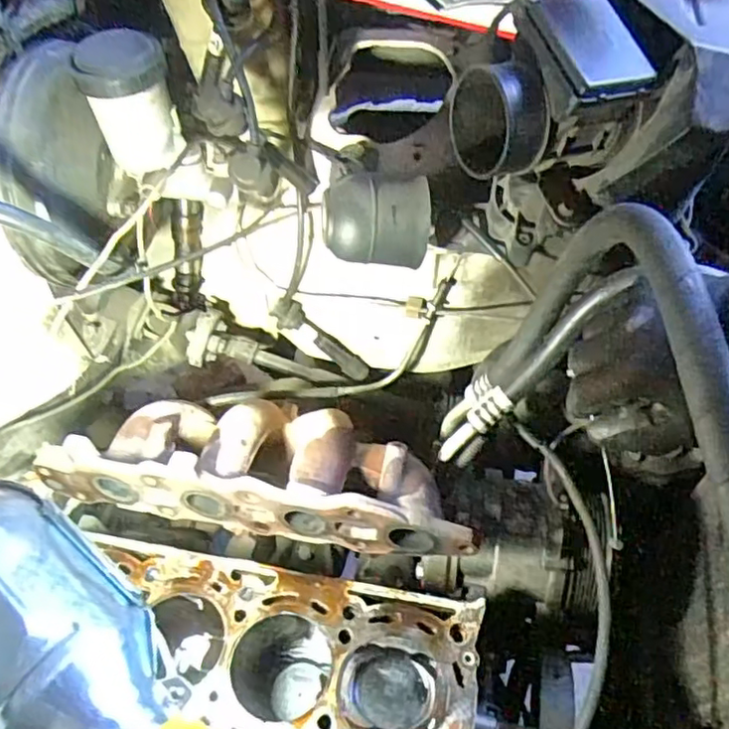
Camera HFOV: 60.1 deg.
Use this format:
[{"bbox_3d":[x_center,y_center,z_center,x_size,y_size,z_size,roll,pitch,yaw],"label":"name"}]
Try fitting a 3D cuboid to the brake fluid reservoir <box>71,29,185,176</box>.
[{"bbox_3d":[-0.187,-0.210,0.512,0.065,0.092,0.056,-23,59,-10],"label":"brake fluid reservoir"}]

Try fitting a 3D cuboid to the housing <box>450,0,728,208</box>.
[{"bbox_3d":[0.150,-0.192,0.423,0.166,0.104,0.134,8,59,8],"label":"housing"}]

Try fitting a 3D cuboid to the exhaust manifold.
[{"bbox_3d":[-0.083,0.079,0.548,0.349,0.113,0.130,9,59,9],"label":"exhaust manifold"}]

